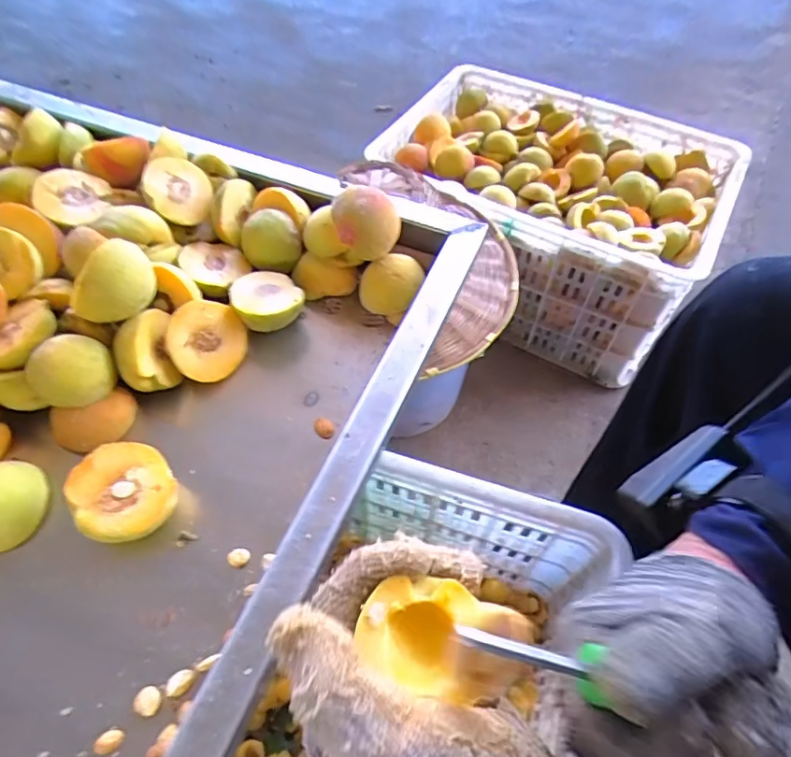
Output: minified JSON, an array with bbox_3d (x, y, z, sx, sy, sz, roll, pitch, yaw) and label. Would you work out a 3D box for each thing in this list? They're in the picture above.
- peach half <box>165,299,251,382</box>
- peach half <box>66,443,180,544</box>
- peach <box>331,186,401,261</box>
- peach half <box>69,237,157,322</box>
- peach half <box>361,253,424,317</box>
[{"bbox_3d":[-0.152,-0.030,0.424,0.058,0.060,0.025,-30,19,-31],"label":"peach half"},{"bbox_3d":[-0.180,0.077,0.356,0.062,0.025,0.062,4,66,-10],"label":"peach half"},{"bbox_3d":[-0.024,-0.132,0.446,0.055,0.049,0.048,-3,56,-4],"label":"peach"},{"bbox_3d":[-0.198,-0.066,0.380,0.023,0.058,0.061,31,60,18],"label":"peach half"},{"bbox_3d":[-0.003,-0.081,0.470,0.056,0.043,0.050,1,55,0],"label":"peach half"}]

